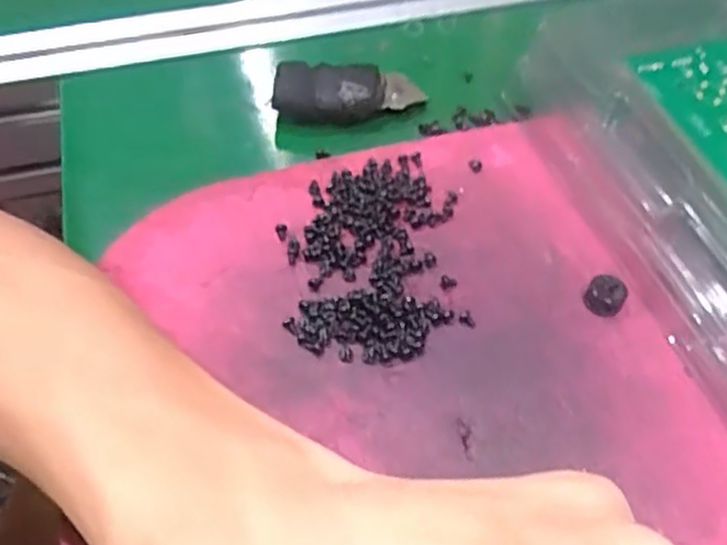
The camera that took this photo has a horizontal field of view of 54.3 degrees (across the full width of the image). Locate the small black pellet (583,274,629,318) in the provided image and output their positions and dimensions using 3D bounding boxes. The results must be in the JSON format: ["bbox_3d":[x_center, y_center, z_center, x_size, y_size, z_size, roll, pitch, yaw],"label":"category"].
[{"bbox_3d":[0.093,0.008,0.272,0.014,0.009,0.012,32,63,22],"label":"small black pellet"}]

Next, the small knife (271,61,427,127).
[{"bbox_3d":[-0.008,-0.088,0.340,0.069,0.017,0.028,0,56,2],"label":"small knife"}]

